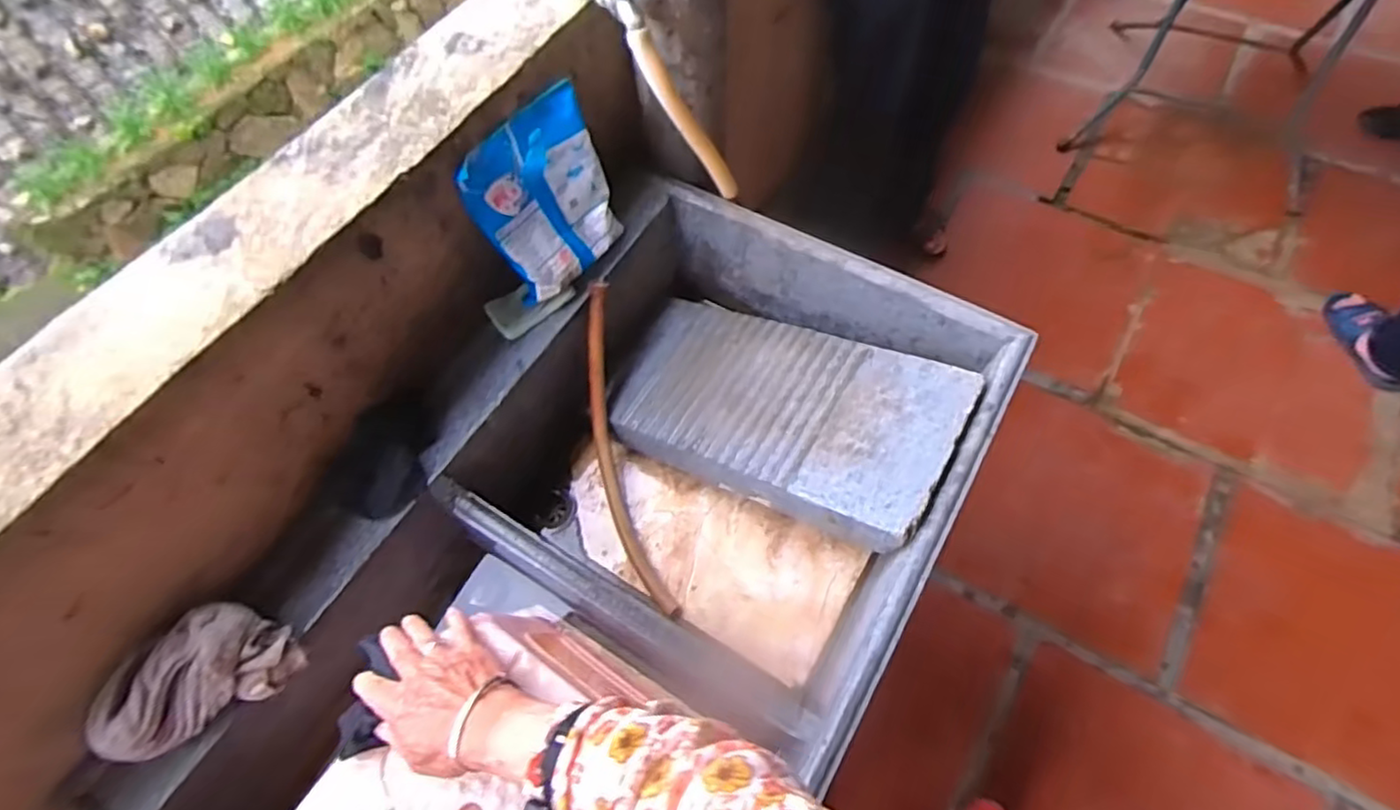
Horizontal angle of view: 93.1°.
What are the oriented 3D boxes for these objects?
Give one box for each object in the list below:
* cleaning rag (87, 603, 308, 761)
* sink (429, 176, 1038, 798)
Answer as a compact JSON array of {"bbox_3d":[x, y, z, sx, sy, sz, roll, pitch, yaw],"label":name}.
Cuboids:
[{"bbox_3d":[-0.463,0.248,0.610,0.158,0.066,0.079,-29,66,-12],"label":"cleaning rag"},{"bbox_3d":[0.043,0.053,0.819,0.495,0.200,0.525,28,67,15],"label":"sink"}]

